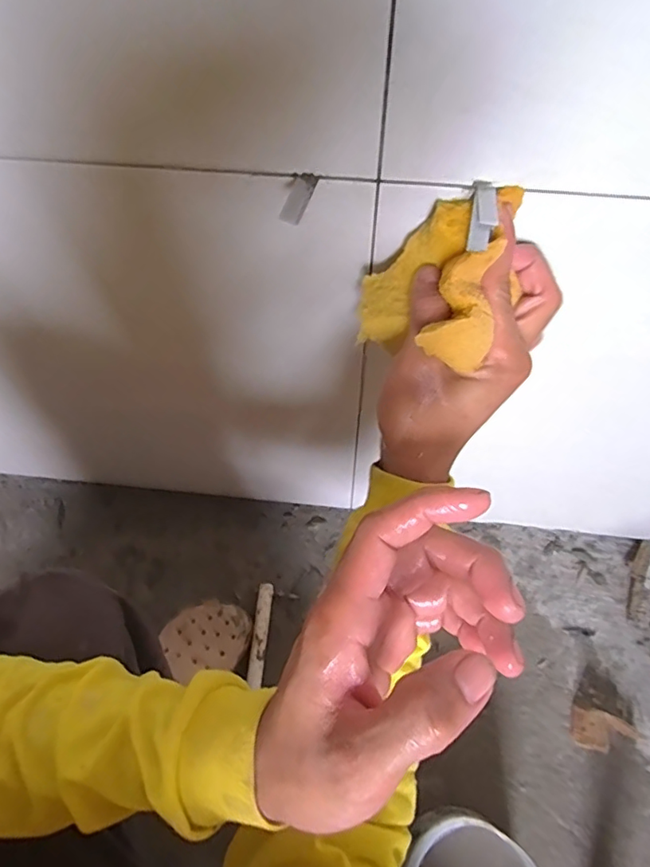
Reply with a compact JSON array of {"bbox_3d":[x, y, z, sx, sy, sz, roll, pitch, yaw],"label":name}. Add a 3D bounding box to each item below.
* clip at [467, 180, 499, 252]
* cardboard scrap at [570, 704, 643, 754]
[{"bbox_3d":[0.081,-0.110,0.269,0.013,0.004,0.045,10,69,7],"label":"clip"},{"bbox_3d":[0.369,0.385,0.679,0.087,0.046,0.049,11,65,7],"label":"cardboard scrap"}]

